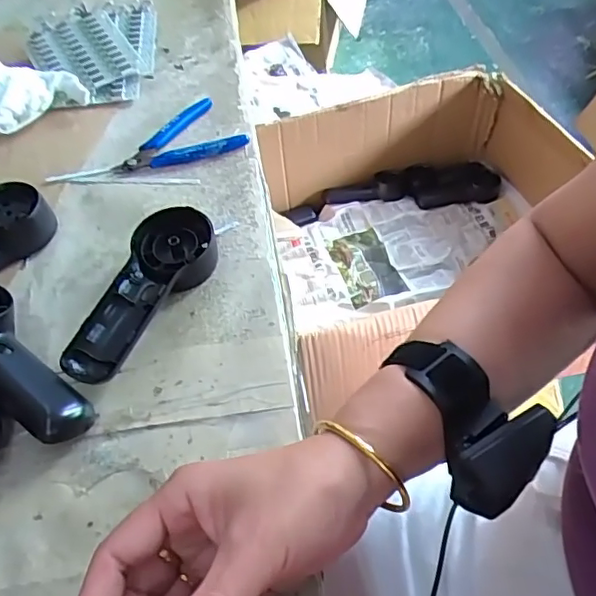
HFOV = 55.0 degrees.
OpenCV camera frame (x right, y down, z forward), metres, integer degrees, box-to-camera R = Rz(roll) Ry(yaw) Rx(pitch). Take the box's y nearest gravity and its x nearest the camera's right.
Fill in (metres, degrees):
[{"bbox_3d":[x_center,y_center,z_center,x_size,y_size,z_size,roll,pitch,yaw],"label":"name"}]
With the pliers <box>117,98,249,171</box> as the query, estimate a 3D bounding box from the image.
[{"bbox_3d":[-0.114,-0.147,0.536,0.112,0.012,0.078,-29,56,-17],"label":"pliers"}]

